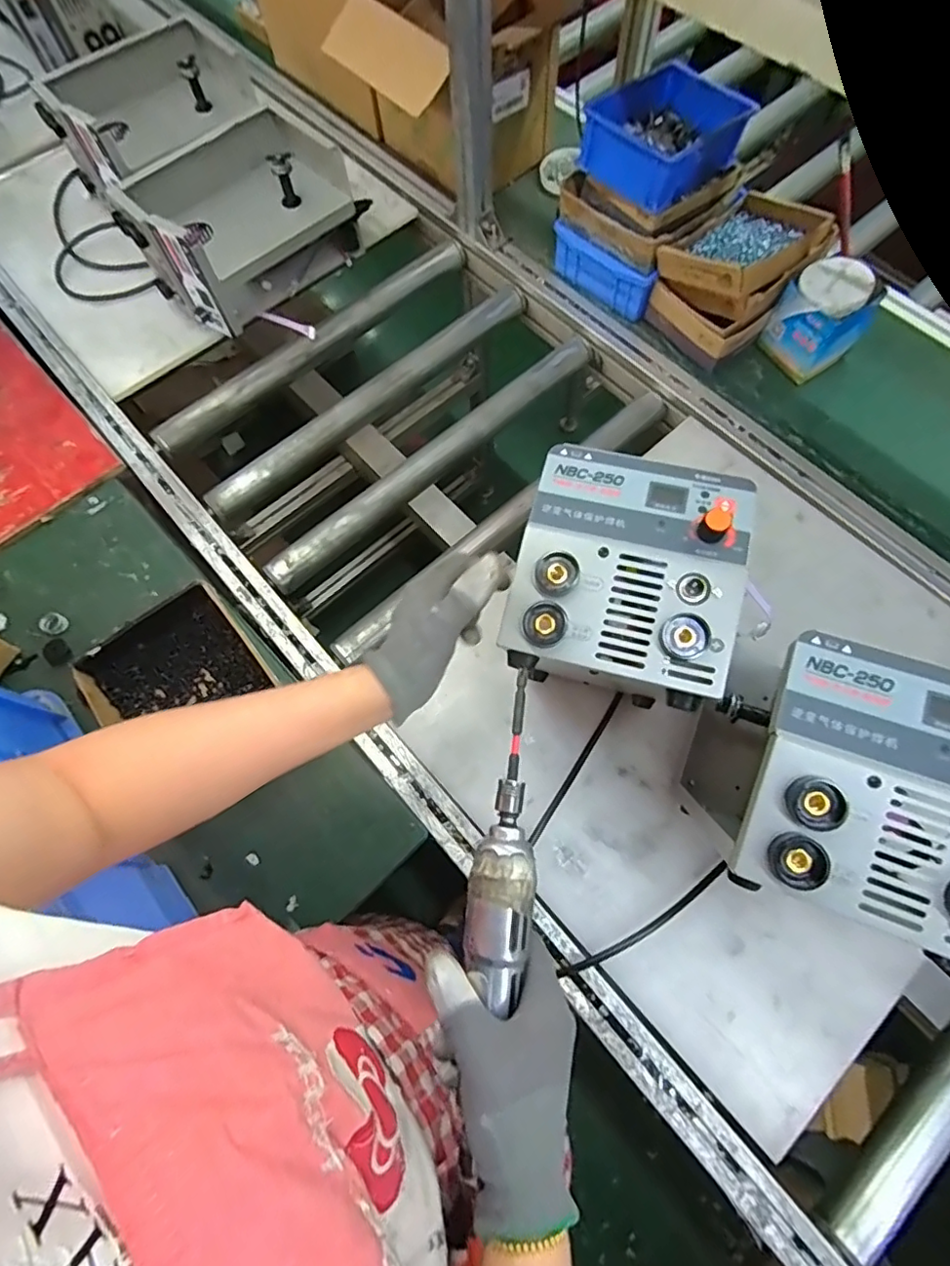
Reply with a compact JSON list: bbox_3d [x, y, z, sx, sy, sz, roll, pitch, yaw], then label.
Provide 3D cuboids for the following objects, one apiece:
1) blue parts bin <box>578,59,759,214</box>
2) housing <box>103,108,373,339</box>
[{"bbox_3d":[0.247,-0.661,0.745,0.171,0.065,0.203,42,77,14],"label":"blue parts bin"},{"bbox_3d":[-0.342,-0.615,0.857,0.196,0.163,0.306,43,77,14],"label":"housing"}]

